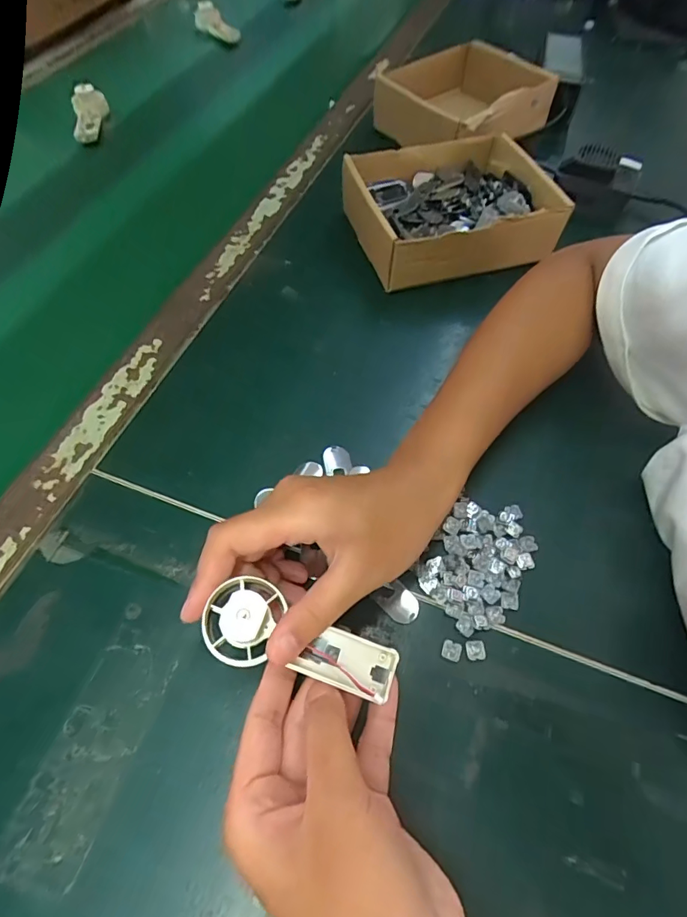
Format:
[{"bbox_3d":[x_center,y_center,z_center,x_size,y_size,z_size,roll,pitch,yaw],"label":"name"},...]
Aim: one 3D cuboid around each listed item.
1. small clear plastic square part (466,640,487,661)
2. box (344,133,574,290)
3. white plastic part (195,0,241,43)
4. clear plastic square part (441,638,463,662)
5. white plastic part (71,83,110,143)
[{"bbox_3d":[0.074,0.107,0.265,0.010,0.004,0.010,-2,59,-2],"label":"small clear plastic square part"},{"bbox_3d":[0.097,-0.231,0.435,0.173,0.052,0.150,-18,61,-11],"label":"box"},{"bbox_3d":[-0.189,-0.648,0.706,0.084,0.027,0.025,40,66,6],"label":"white plastic part"},{"bbox_3d":[0.061,0.107,0.264,0.011,0.004,0.010,18,61,10],"label":"clear plastic square part"},{"bbox_3d":[-0.304,-0.408,0.560,0.038,0.019,0.078,-3,73,-2],"label":"white plastic part"}]

